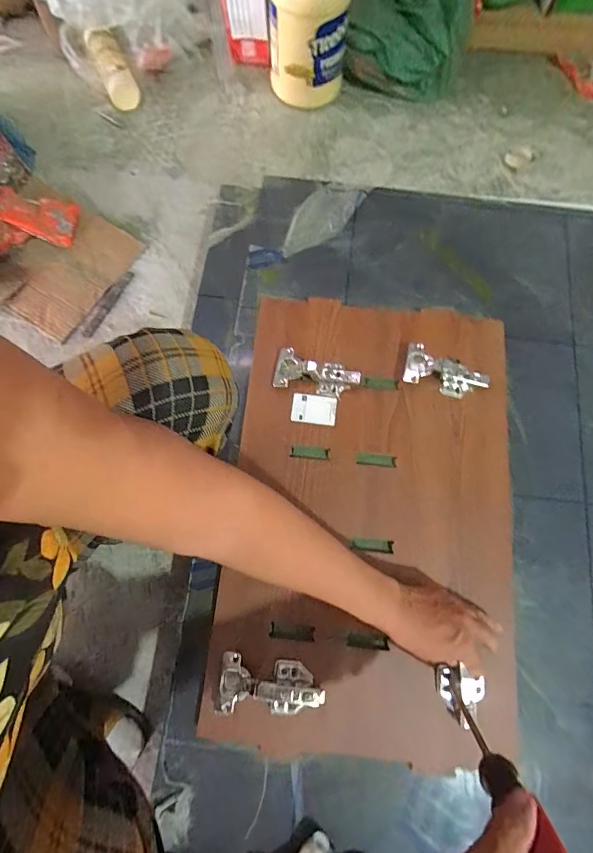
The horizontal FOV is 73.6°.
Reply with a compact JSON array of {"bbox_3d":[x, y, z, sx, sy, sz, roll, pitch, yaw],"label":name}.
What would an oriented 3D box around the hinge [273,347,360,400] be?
[{"bbox_3d":[0.029,-0.073,0.556,0.115,0.028,0.053,11,76,4],"label":"hinge"}]

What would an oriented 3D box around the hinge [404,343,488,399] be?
[{"bbox_3d":[0.207,-0.073,0.553,0.114,0.031,0.054,15,76,5],"label":"hinge"}]

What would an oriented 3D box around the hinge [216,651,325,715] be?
[{"bbox_3d":[-0.030,0.295,0.462,0.118,0.034,0.061,-2,75,1],"label":"hinge"}]

